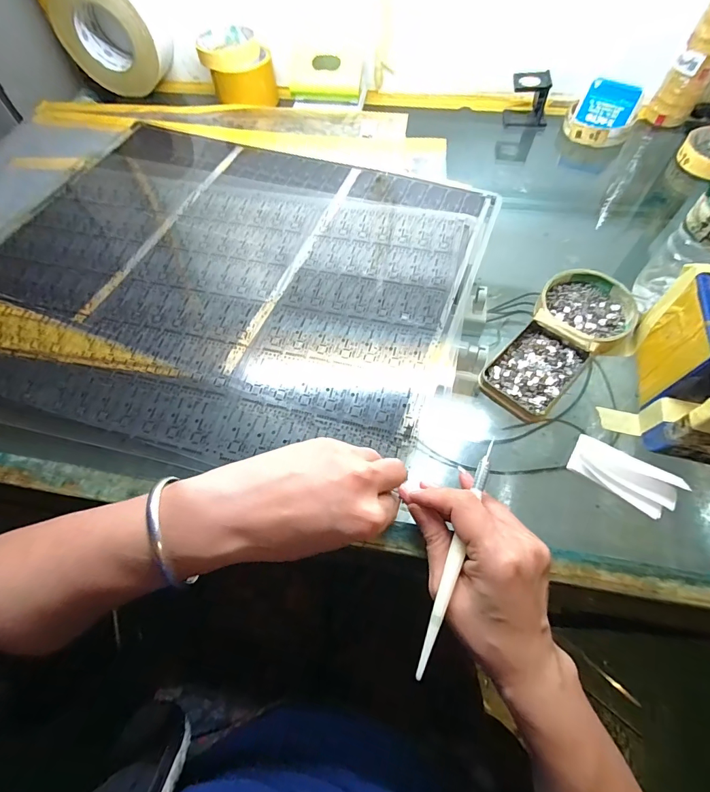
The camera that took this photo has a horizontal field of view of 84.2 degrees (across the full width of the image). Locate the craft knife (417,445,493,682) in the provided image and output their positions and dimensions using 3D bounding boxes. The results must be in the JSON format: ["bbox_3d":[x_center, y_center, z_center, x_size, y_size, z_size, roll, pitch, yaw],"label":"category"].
[{"bbox_3d":[0.066,0.096,0.247,0.007,0.005,0.147,20,71,12],"label":"craft knife"}]

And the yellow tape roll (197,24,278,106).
[{"bbox_3d":[-0.164,-0.465,0.554,0.092,0.063,0.092,0,61,1],"label":"yellow tape roll"}]

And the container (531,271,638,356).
[{"bbox_3d":[0.215,-0.077,0.358,0.090,0.013,0.087,0,61,1],"label":"container"}]

